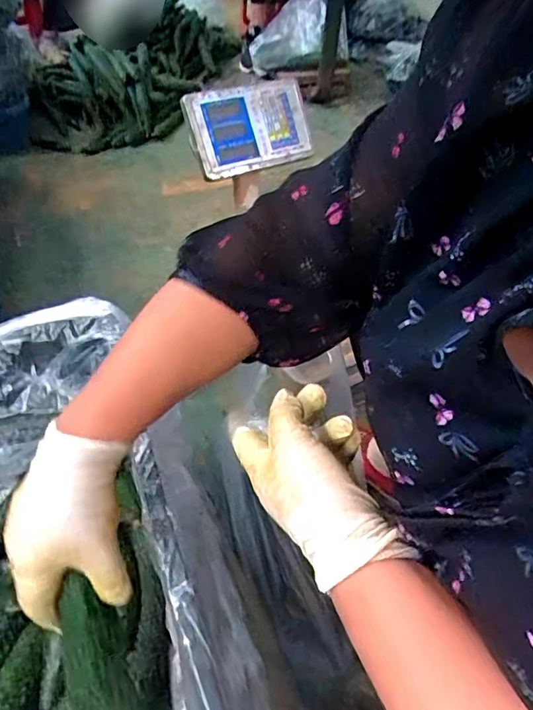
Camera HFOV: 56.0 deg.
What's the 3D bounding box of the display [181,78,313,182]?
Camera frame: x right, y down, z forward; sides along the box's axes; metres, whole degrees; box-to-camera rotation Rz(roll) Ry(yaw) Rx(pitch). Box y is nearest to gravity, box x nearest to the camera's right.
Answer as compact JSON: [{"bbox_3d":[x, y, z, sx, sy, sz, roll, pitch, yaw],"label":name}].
[{"bbox_3d":[-0.026,-0.432,0.954,0.249,0.150,0.037,-25,16,-27],"label":"display"}]

